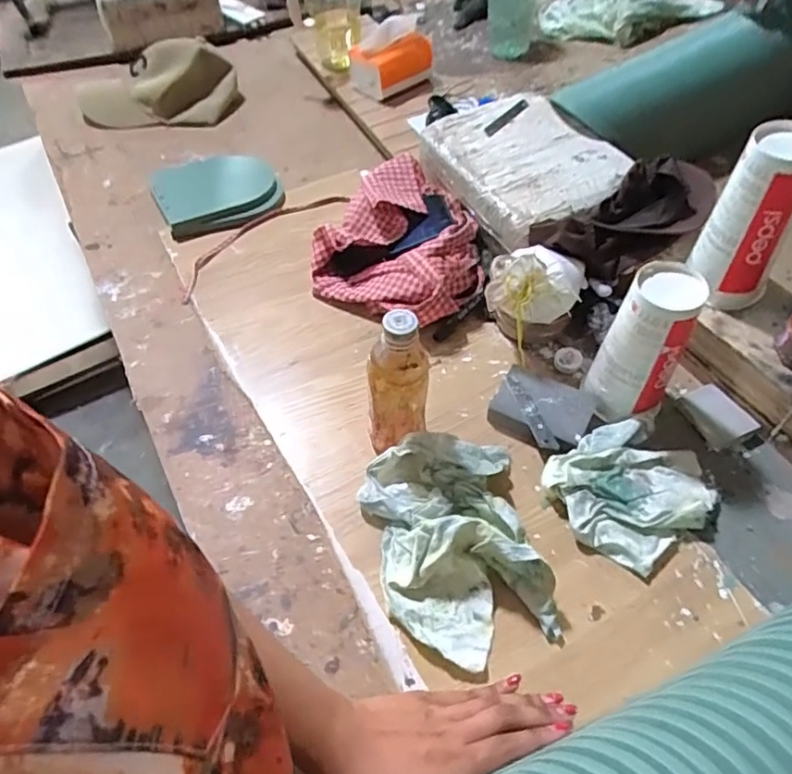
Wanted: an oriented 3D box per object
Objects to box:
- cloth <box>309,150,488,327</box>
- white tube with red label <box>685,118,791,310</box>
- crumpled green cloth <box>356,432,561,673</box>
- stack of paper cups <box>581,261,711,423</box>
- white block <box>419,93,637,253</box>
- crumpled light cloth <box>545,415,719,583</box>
[{"bbox_3d":[0.020,-0.194,0.765,0.222,0.061,0.242,24,58,19],"label":"cloth"},{"bbox_3d":[0.351,-0.161,0.585,0.080,0.171,0.066,29,61,21],"label":"white tube with red label"},{"bbox_3d":[0.052,0.136,0.525,0.147,0.062,0.197,-10,54,-5],"label":"crumpled green cloth"},{"bbox_3d":[0.243,-0.039,0.581,0.077,0.152,0.064,-22,55,-12],"label":"stack of paper cups"},{"bbox_3d":[0.171,-0.301,0.802,0.203,0.047,0.267,-26,58,-14],"label":"white block"},{"bbox_3d":[0.227,0.092,0.566,0.150,0.036,0.122,-31,58,-19],"label":"crumpled light cloth"}]

